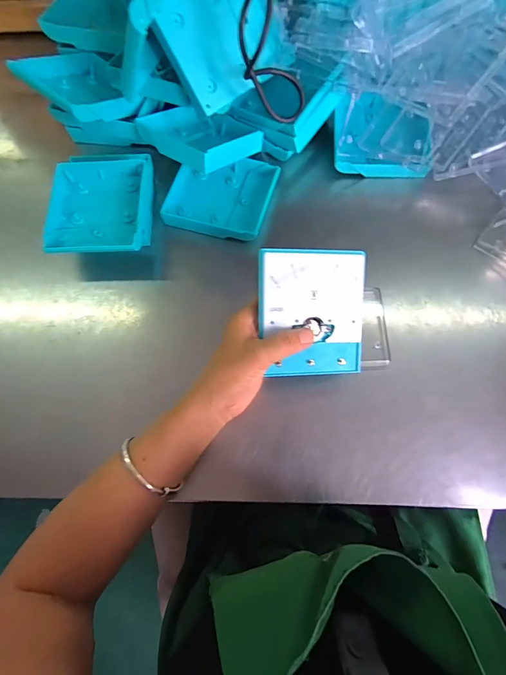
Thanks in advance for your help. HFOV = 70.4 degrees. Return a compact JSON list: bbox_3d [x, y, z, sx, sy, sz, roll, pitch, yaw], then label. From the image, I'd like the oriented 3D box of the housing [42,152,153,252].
[{"bbox_3d":[-0.173,-0.149,0.411,0.112,0.035,0.137,-1,73,1],"label":"housing"}]

